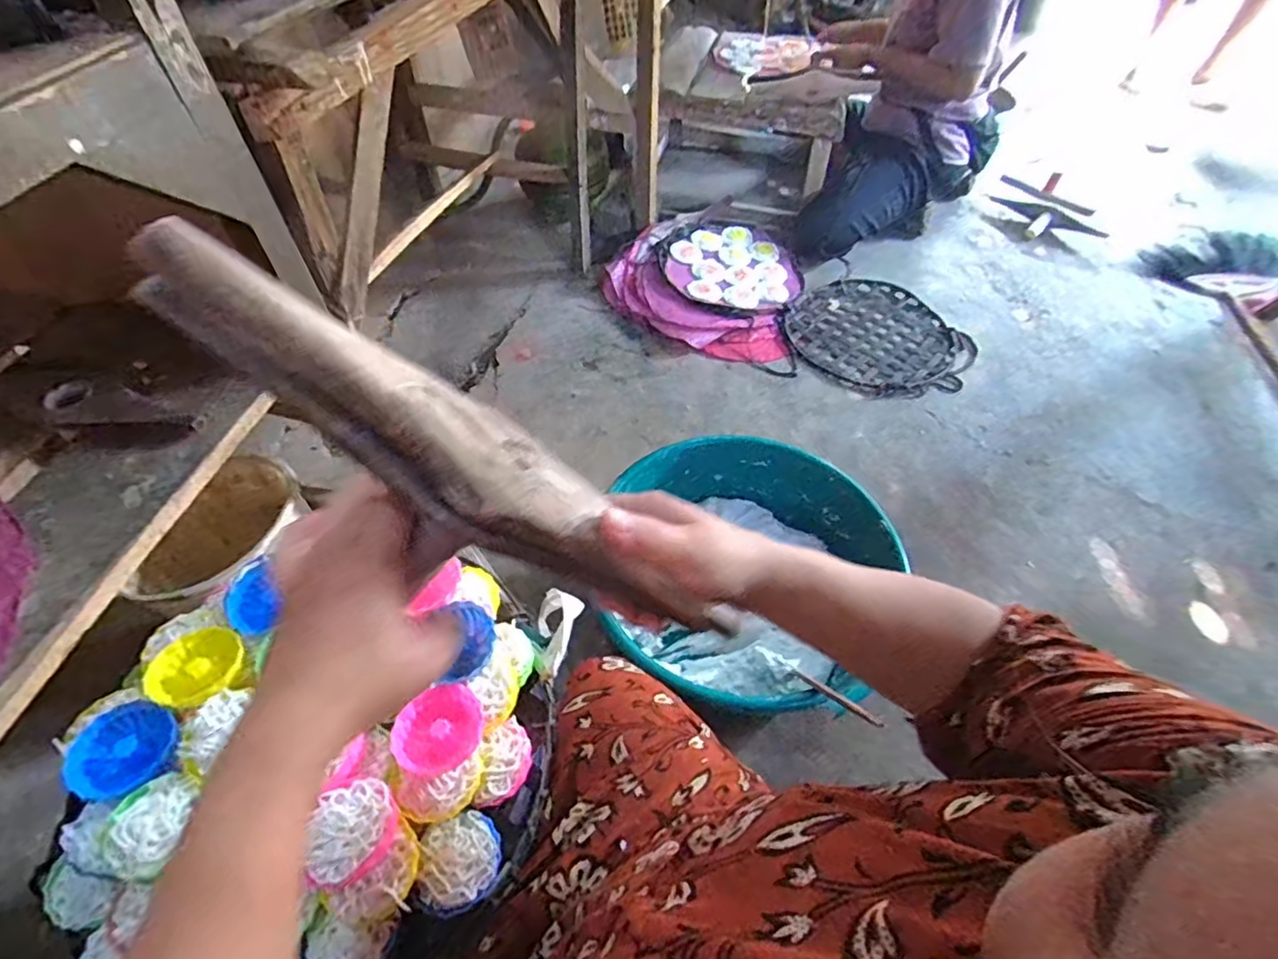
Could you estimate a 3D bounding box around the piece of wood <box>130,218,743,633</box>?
[{"bbox_3d":[-0.073,-0.003,0.281,0.297,0.032,0.053,38,51,-20],"label":"piece of wood"}]

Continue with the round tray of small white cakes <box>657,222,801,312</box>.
[{"bbox_3d":[0.228,-0.543,1.500,0.352,0.044,0.356,1,52,-1],"label":"round tray of small white cakes"}]

